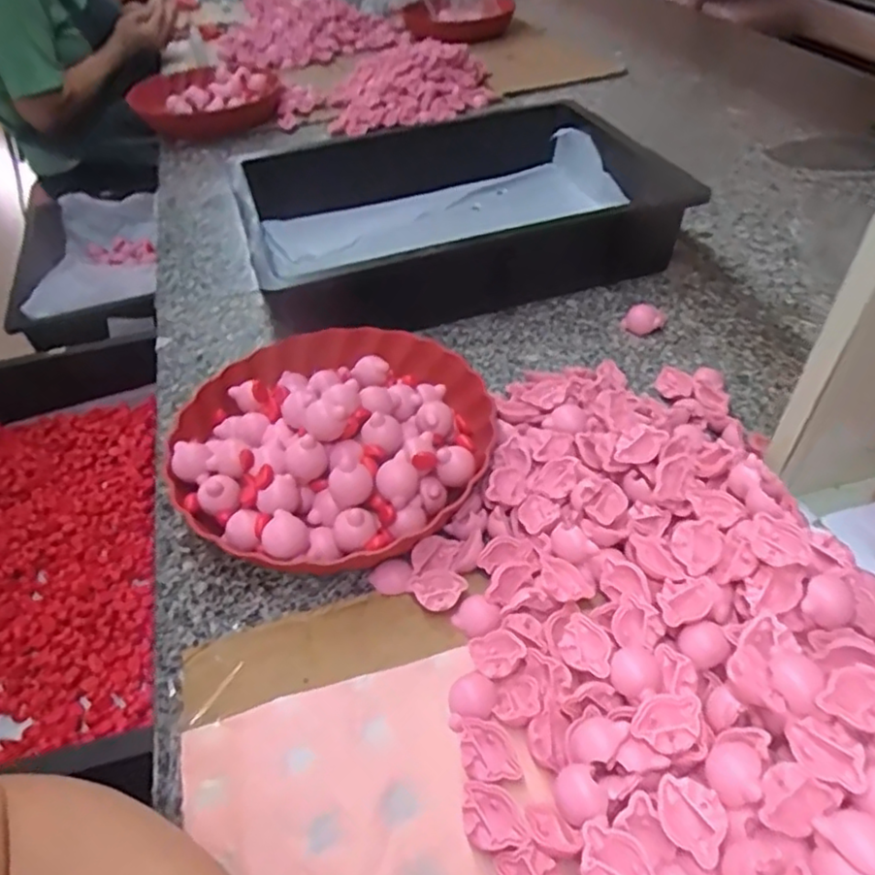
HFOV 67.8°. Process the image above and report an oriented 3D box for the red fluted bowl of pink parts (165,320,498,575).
[{"bbox_3d":[-0.078,-0.012,0.497,0.232,0.069,0.244,-3,44,3],"label":"red fluted bowl of pink parts"}]

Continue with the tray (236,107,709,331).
[{"bbox_3d":[0.013,-0.260,0.739,0.430,0.085,0.323,-13,44,-7],"label":"tray"}]

